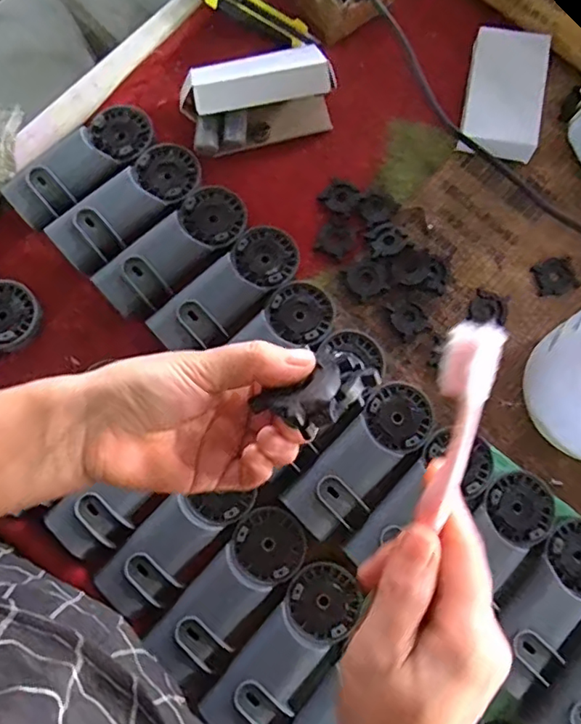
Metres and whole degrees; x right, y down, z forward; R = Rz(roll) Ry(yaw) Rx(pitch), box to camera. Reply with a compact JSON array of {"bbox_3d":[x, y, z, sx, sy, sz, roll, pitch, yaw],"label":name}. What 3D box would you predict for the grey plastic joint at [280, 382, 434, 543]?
[{"bbox_3d":[0.067,0.086,0.502,0.060,0.027,0.159,43,82,6],"label":"grey plastic joint"}]

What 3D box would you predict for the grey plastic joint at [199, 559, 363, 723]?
[{"bbox_3d":[-0.002,0.243,0.466,0.059,0.026,0.156,39,81,6],"label":"grey plastic joint"}]

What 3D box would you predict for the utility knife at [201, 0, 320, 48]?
[{"bbox_3d":[-0.041,-0.376,0.588,0.149,0.014,0.034,25,80,-13],"label":"utility knife"}]

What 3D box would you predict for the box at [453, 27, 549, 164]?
[{"bbox_3d":[0.223,-0.282,0.583,0.072,0.033,0.133,11,80,1],"label":"box"}]

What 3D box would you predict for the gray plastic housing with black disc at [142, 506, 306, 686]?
[{"bbox_3d":[-0.051,0.197,0.475,0.060,0.026,0.153,41,82,6],"label":"gray plastic housing with black disc"}]

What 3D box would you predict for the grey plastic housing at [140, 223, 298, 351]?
[{"bbox_3d":[-0.053,-0.071,0.544,0.066,0.047,0.148,43,82,6],"label":"grey plastic housing"}]

